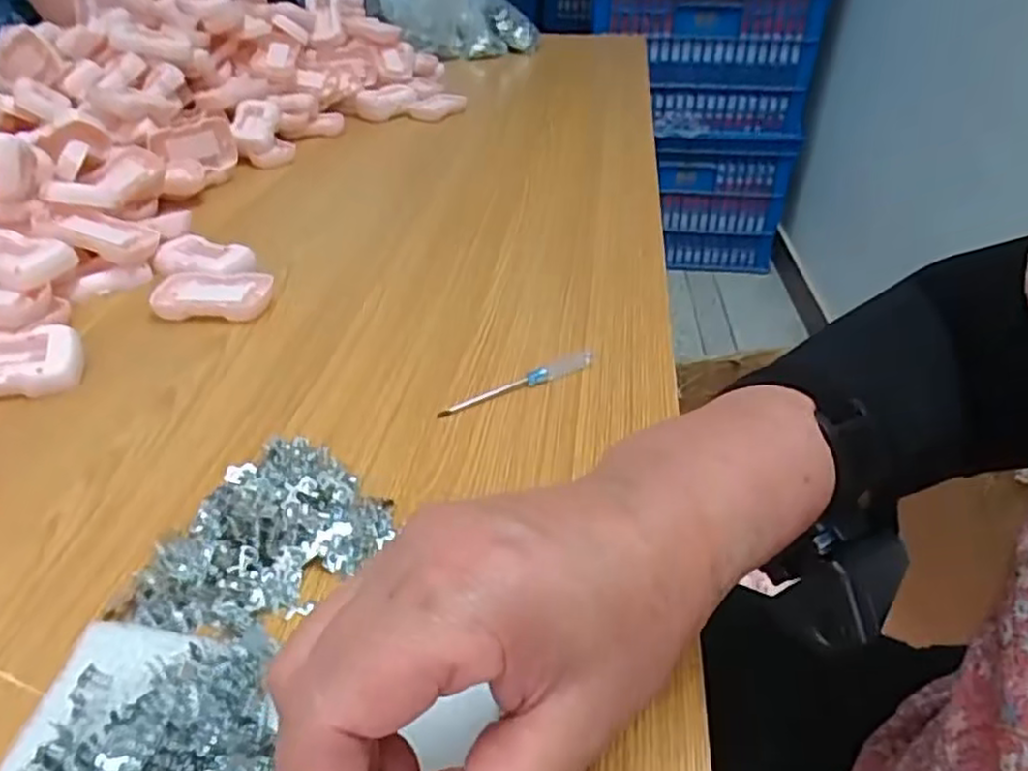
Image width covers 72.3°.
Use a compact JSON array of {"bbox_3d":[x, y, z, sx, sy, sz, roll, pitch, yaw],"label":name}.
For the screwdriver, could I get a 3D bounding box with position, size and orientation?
[{"bbox_3d":[0.004,-0.003,0.482,0.123,0.008,0.012,-18,41,-27],"label":"screwdriver"}]

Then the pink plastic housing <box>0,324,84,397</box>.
[{"bbox_3d":[-0.341,-0.016,0.474,0.083,0.029,0.046,-7,37,-13],"label":"pink plastic housing"}]

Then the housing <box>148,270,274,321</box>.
[{"bbox_3d":[-0.244,-0.073,0.572,0.089,0.015,0.062,1,36,-2],"label":"housing"}]

